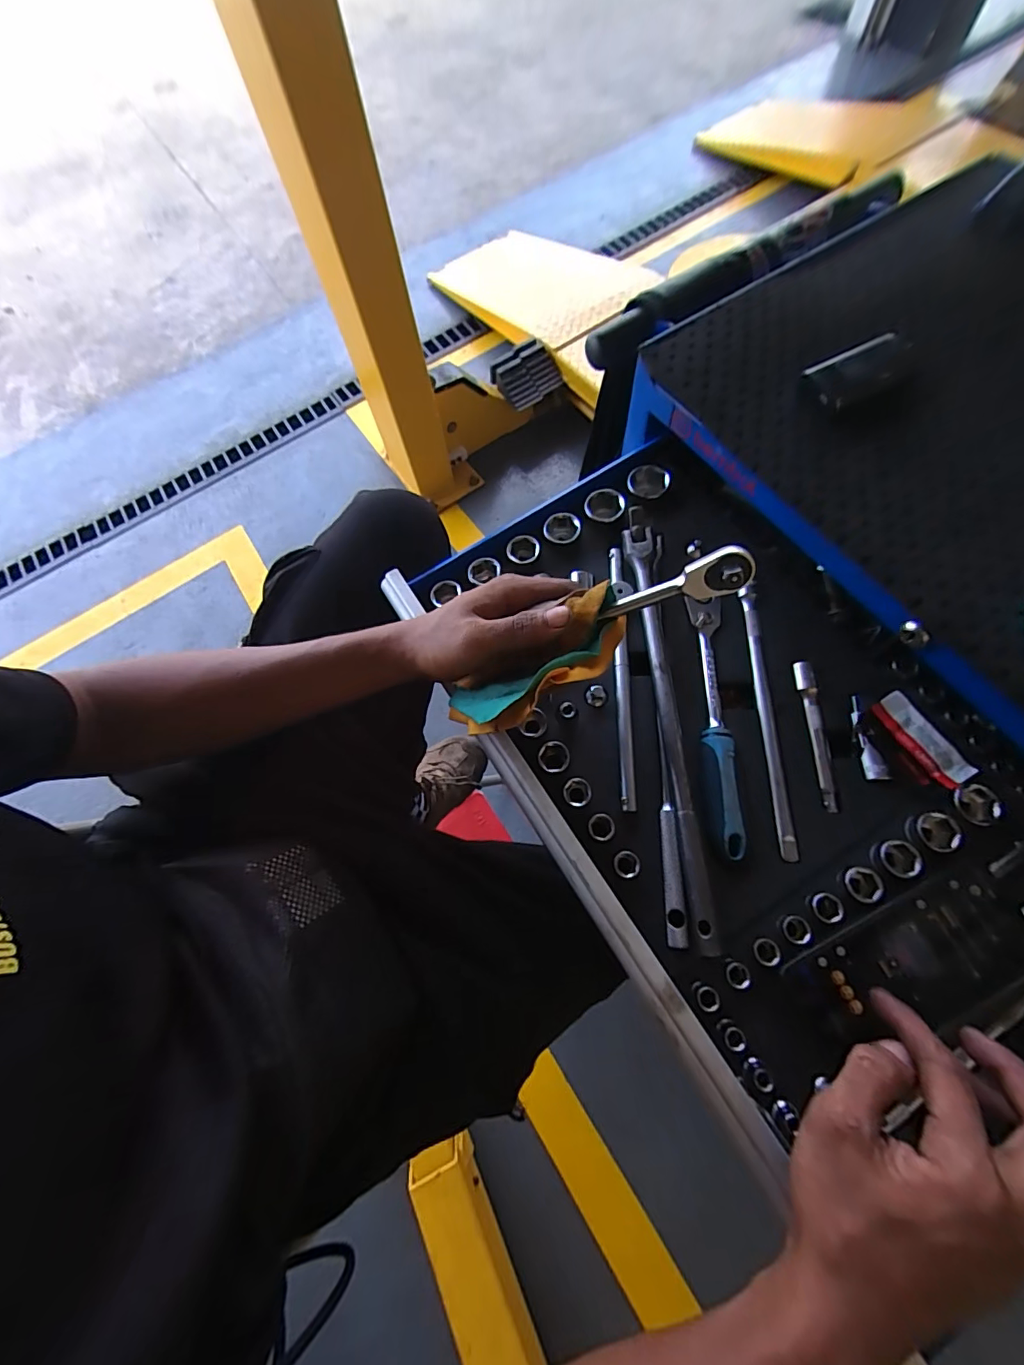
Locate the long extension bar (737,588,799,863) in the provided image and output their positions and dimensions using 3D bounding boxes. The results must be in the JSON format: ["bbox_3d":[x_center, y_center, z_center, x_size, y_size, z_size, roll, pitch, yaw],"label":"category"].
[{"bbox_3d":[0.215,0.026,0.408,0.016,0.010,0.231,0,67,2],"label":"long extension bar"}]

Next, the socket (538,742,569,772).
[{"bbox_3d":[0.034,0.065,0.406,0.024,0.029,0.024,-5,67,0],"label":"socket"}]

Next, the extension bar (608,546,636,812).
[{"bbox_3d":[0.098,-0.013,0.431,0.015,0.017,0.247,1,67,3],"label":"extension bar"}]

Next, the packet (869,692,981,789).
[{"bbox_3d":[0.326,0.045,0.386,0.029,0.005,0.078,-28,69,-9],"label":"packet"}]

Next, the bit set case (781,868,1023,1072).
[{"bbox_3d":[0.269,0.193,0.324,0.161,0.011,0.075,-23,68,-7],"label":"bit set case"}]

